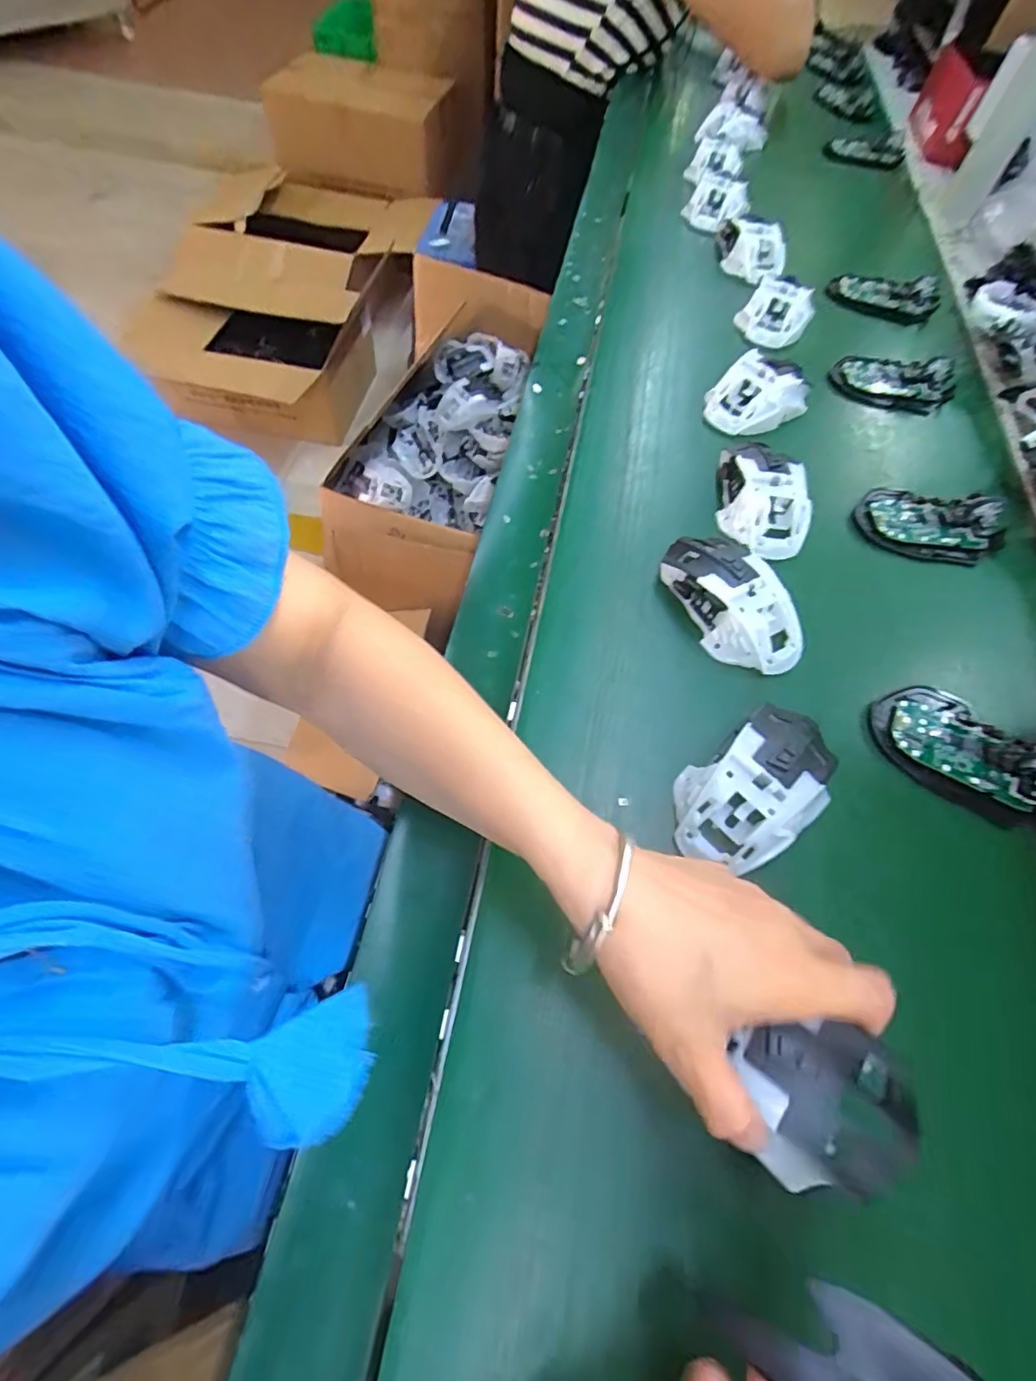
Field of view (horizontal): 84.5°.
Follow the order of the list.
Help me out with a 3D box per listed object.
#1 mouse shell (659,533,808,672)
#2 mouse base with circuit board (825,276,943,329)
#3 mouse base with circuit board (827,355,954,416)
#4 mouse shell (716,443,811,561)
[{"bbox_3d":[0.148,-0.062,0.396,0.057,0.042,0.112,-32,70,-17],"label":"mouse shell"},{"bbox_3d":[0.405,-0.434,0.627,0.115,0.030,0.057,19,65,6],"label":"mouse base with circuit board"},{"bbox_3d":[0.363,-0.298,0.546,0.113,0.029,0.063,2,64,-3],"label":"mouse base with circuit board"},{"bbox_3d":[0.194,-0.152,0.450,0.063,0.040,0.103,7,64,0],"label":"mouse shell"}]

